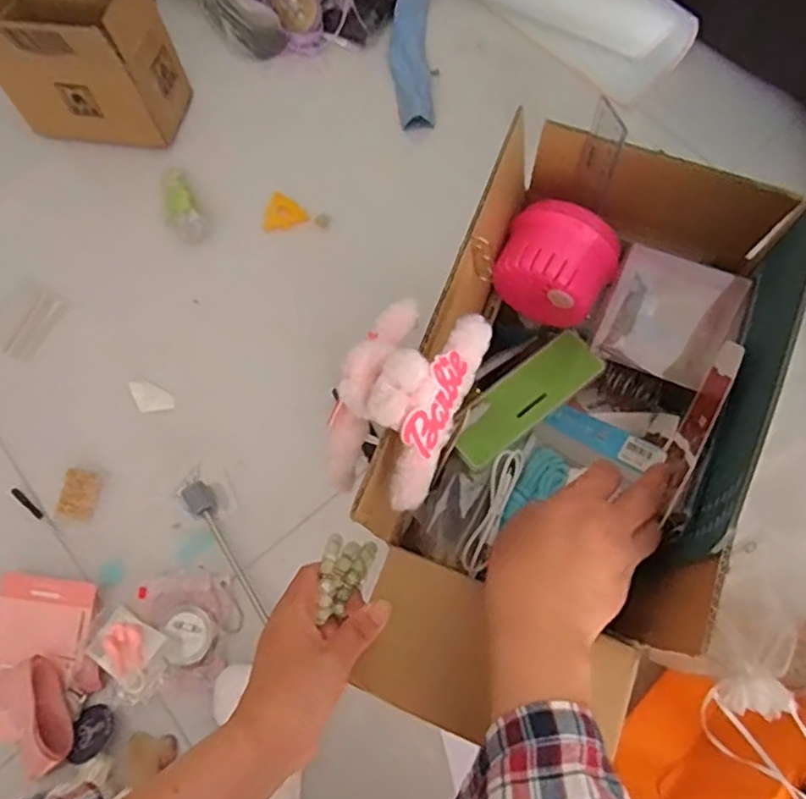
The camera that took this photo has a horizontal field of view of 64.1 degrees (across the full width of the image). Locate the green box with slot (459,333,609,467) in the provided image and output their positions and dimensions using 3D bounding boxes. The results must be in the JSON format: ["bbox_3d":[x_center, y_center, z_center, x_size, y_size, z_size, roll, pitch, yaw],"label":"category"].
[{"bbox_3d":[0.095,0.000,0.505,0.128,0.019,0.043,-36,77,-10],"label":"green box with slot"}]

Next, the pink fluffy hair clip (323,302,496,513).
[{"bbox_3d":[0.001,-0.004,0.358,0.064,0.062,0.114,23,75,7],"label":"pink fluffy hair clip"}]

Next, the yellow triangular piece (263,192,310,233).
[{"bbox_3d":[-0.130,-0.207,0.698,0.048,0.012,0.044,-12,74,-4],"label":"yellow triangular piece"}]

